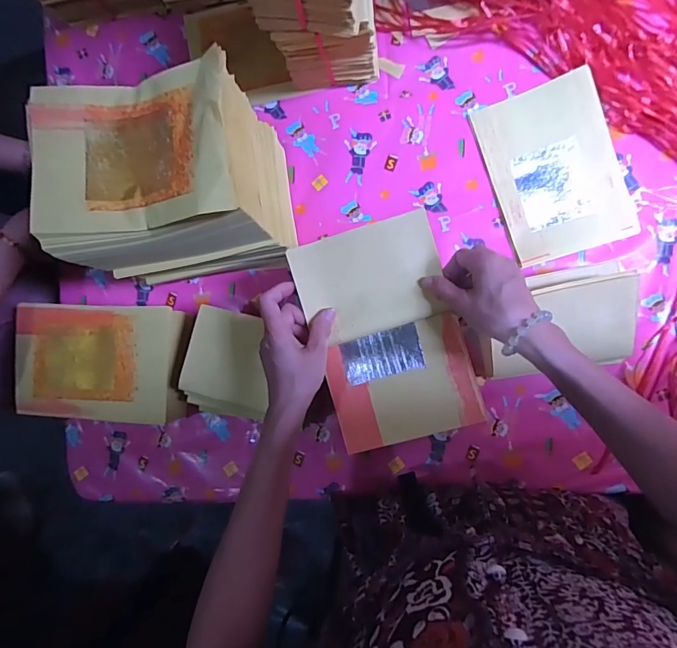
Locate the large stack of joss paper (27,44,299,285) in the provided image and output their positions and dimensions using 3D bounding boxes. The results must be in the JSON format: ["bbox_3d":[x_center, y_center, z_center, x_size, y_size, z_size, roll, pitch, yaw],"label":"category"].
[{"bbox_3d":[-0.196,-0.165,0.526,0.230,0.199,0.180,-8,89,8],"label":"large stack of joss paper"}]

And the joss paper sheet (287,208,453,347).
[{"bbox_3d":[0.034,-0.048,0.473,0.152,0.024,0.114,-17,87,8],"label":"joss paper sheet"}]

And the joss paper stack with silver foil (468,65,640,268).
[{"bbox_3d":[0.292,-0.210,0.587,0.156,0.018,0.230,-17,87,8],"label":"joss paper stack with silver foil"}]

